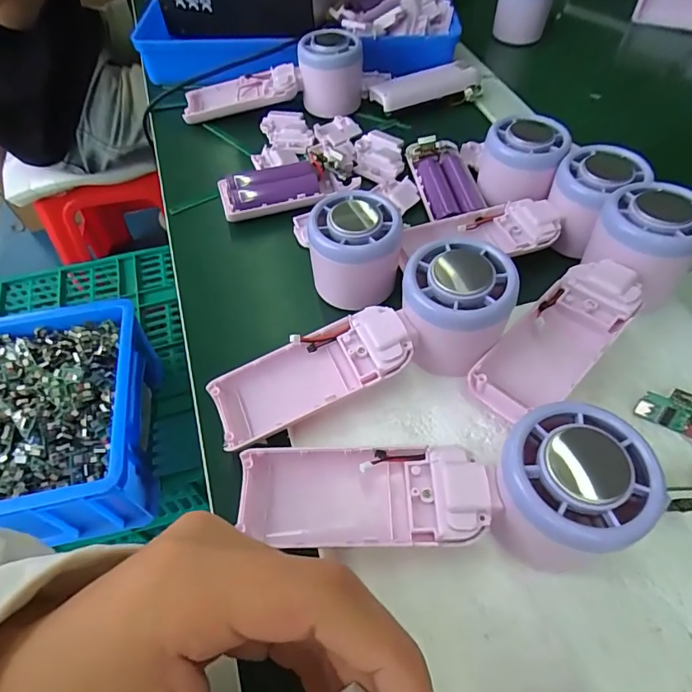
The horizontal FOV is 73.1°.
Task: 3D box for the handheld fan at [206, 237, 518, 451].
[{"bbox_3d":[0.012,0.004,0.251,0.168,0.050,0.058,-26,56,8],"label":"handheld fan"}]

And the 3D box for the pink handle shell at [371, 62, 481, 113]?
[{"bbox_3d":[0.075,-0.241,0.434,0.103,0.024,0.031,-20,57,-12],"label":"pink handle shell"}]

